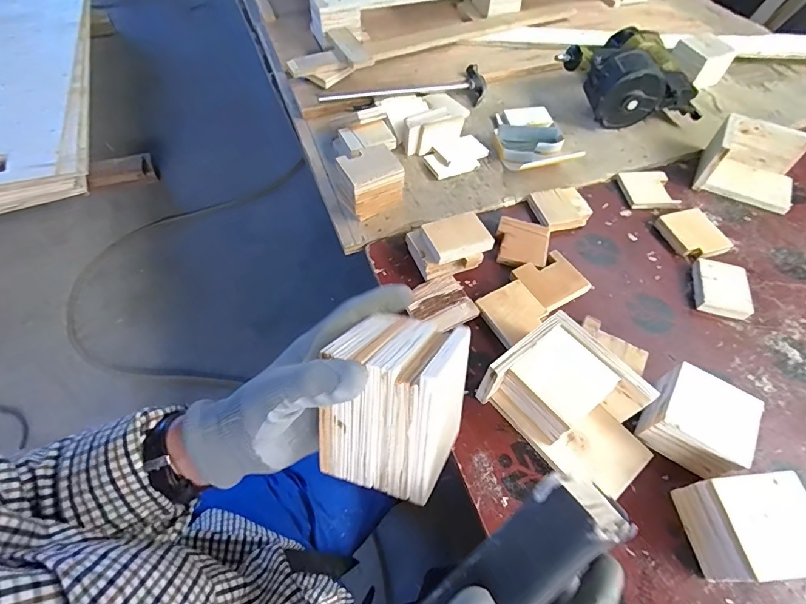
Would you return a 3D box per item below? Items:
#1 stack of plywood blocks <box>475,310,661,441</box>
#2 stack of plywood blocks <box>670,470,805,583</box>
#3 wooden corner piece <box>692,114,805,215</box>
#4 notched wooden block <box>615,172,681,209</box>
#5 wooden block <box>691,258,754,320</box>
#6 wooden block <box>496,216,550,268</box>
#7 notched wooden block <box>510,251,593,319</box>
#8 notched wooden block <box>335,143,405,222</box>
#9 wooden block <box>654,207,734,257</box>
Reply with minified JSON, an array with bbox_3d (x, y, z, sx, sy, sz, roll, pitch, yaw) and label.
[{"bbox_3d":[0.191,0.112,0.517,0.134,0.097,0.144,-33,66,-20],"label":"stack of plywood blocks"},{"bbox_3d":[0.368,0.241,0.447,0.099,0.082,0.093,-3,57,-2],"label":"stack of plywood blocks"},{"bbox_3d":[0.646,-0.257,0.771,0.162,0.087,0.125,22,60,14],"label":"wooden corner piece"},{"bbox_3d":[0.453,-0.210,0.781,0.084,0.014,0.098,-4,57,-2],"label":"notched wooden block"},{"bbox_3d":[0.492,-0.020,0.651,0.071,0.024,0.090,13,58,9],"label":"wooden block"},{"bbox_3d":[0.197,-0.095,0.702,0.082,0.022,0.097,15,59,10],"label":"wooden block"},{"bbox_3d":[0.228,-0.027,0.654,0.100,0.029,0.090,-25,60,-15],"label":"notched wooden block"},{"bbox_3d":[-0.058,-0.203,0.725,0.099,0.092,0.079,-28,61,-16],"label":"notched wooden block"},{"bbox_3d":[0.491,-0.116,0.714,0.085,0.019,0.097,-15,58,-9],"label":"wooden block"}]

